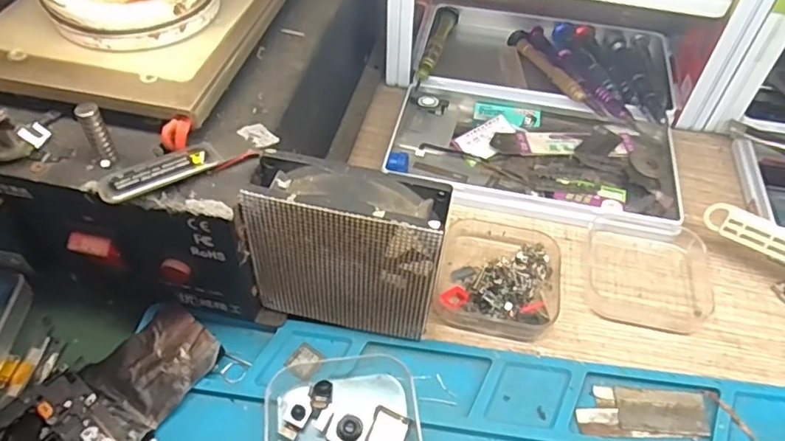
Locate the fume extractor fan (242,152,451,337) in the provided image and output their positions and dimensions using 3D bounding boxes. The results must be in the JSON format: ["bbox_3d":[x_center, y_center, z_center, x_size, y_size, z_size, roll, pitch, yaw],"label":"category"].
[{"bbox_3d":[-0.020,0.015,0.249,0.079,0.083,0.029,10,50,7],"label":"fume extractor fan"}]

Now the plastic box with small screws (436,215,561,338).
[{"bbox_3d":[0.058,0.024,0.299,0.062,0.019,0.071,9,50,6],"label":"plastic box with small screws"}]

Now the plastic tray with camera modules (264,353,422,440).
[{"bbox_3d":[-0.021,0.088,0.237,0.064,0.014,0.068,-4,50,-5],"label":"plastic tray with camera modules"}]

